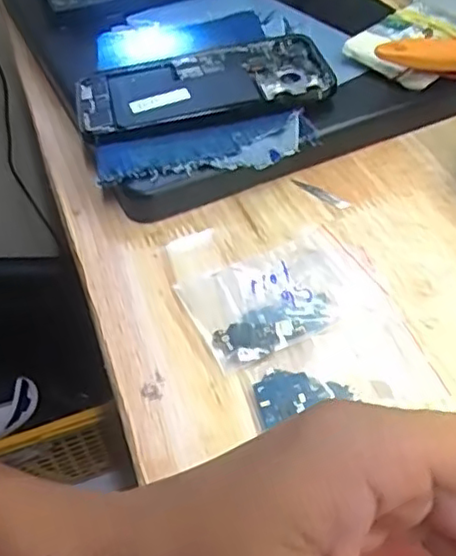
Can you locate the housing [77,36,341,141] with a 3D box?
[{"bbox_3d":[-0.015,-0.124,0.411,0.159,0.009,0.078,-15,46,-8],"label":"housing"}]

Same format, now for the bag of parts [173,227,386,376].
[{"bbox_3d":[0.025,0.007,0.319,0.086,0.006,0.064,-22,48,-15],"label":"bag of parts"}]

